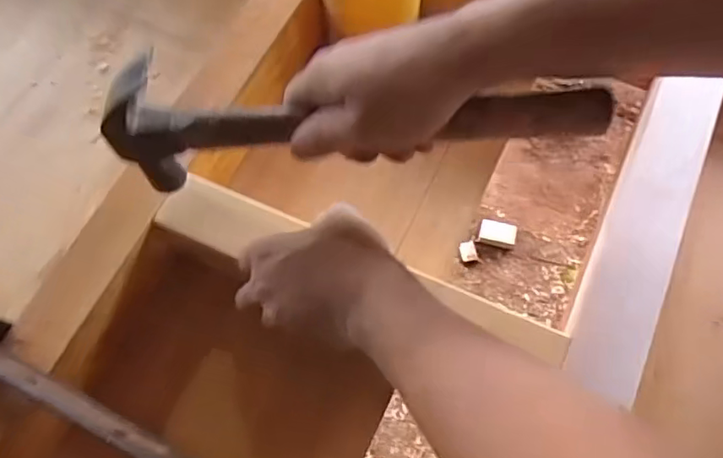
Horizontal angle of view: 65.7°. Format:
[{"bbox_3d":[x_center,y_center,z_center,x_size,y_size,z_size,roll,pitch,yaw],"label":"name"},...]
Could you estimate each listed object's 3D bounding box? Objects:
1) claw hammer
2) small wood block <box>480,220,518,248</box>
[{"bbox_3d":[-0.007,-0.072,0.371,0.327,0.117,0.022,-2,66,6],"label":"claw hammer"},{"bbox_3d":[0.352,0.012,1.442,0.094,0.021,0.061,9,66,6],"label":"small wood block"}]

